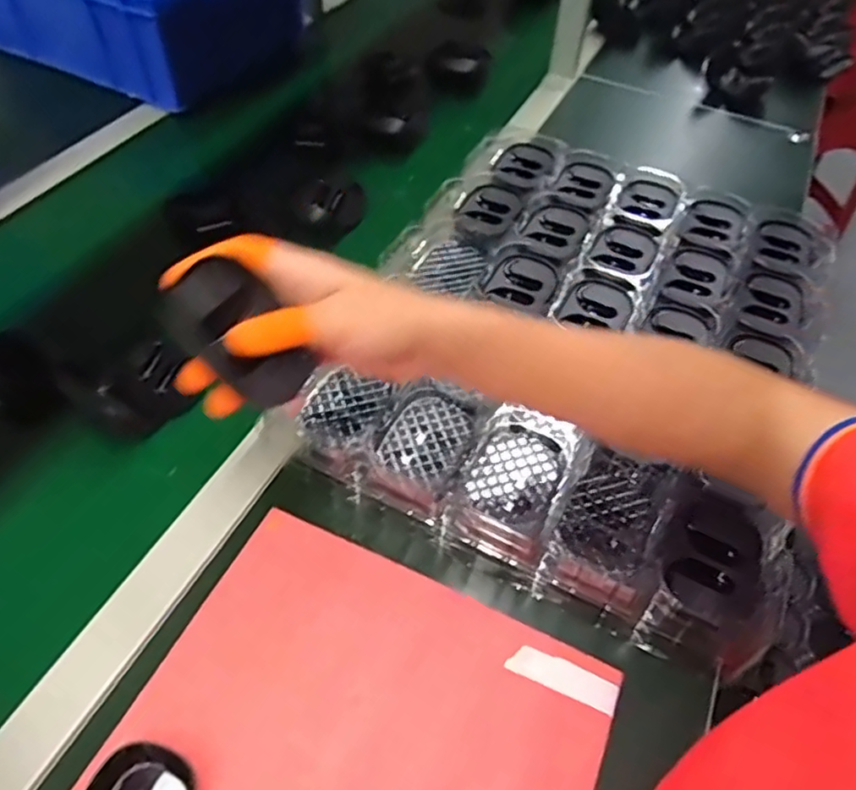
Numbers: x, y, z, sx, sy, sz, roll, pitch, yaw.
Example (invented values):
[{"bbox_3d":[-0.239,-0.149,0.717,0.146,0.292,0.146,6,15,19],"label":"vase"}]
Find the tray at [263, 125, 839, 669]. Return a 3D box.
[{"bbox_3d":[0.148,-0.074,0.601,0.391,0.031,0.519,24,54,16],"label":"tray"}]

